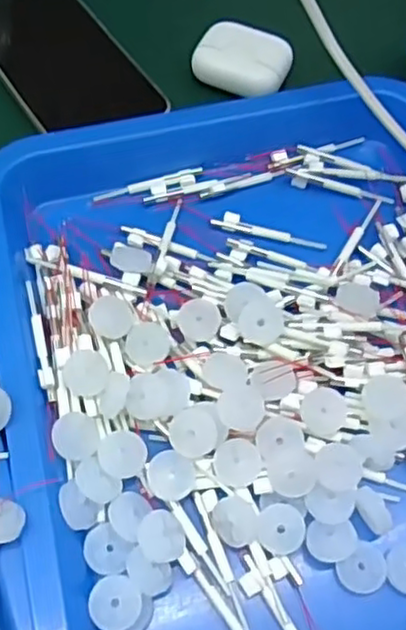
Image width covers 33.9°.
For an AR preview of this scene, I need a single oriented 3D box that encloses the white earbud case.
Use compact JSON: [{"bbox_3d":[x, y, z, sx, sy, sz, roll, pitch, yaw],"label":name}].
[{"bbox_3d":[0.024,-0.159,0.415,0.057,0.017,0.042,21,64,8],"label":"white earbud case"}]

